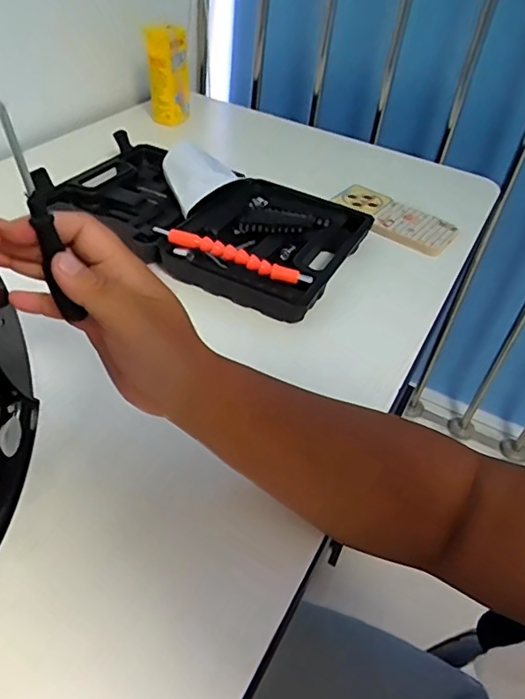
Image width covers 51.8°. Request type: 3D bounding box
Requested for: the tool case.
[{"bbox_3d":[-0.071,-0.159,0.621,0.353,0.048,0.222,22,44,15],"label":"tool case"}]

